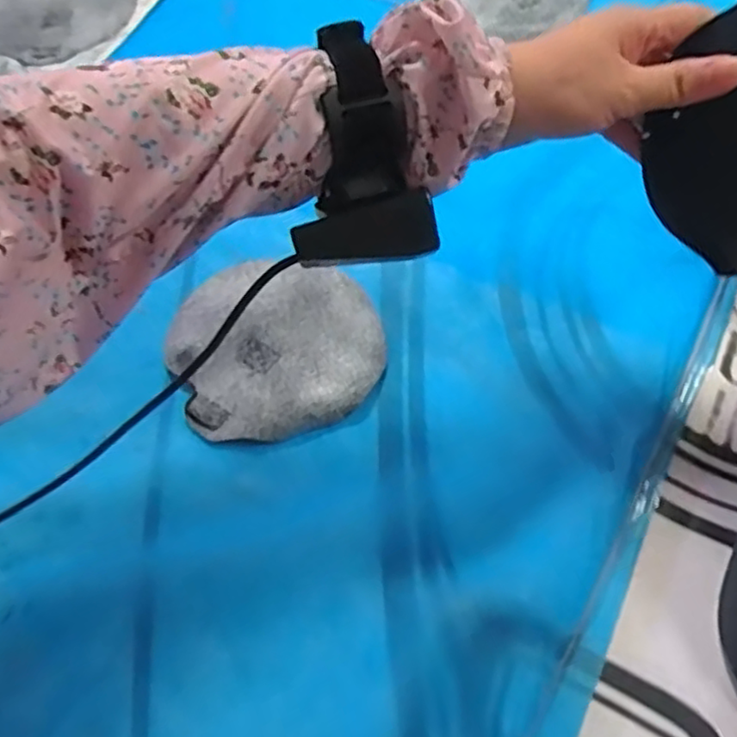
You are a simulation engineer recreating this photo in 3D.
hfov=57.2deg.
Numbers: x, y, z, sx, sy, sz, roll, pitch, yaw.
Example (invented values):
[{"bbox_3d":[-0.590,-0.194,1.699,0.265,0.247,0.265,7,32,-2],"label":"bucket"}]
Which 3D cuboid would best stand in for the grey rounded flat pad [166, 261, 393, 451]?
[{"bbox_3d":[-0.063,-0.021,0.455,0.136,0.007,0.139,-19,61,-10],"label":"grey rounded flat pad"}]

